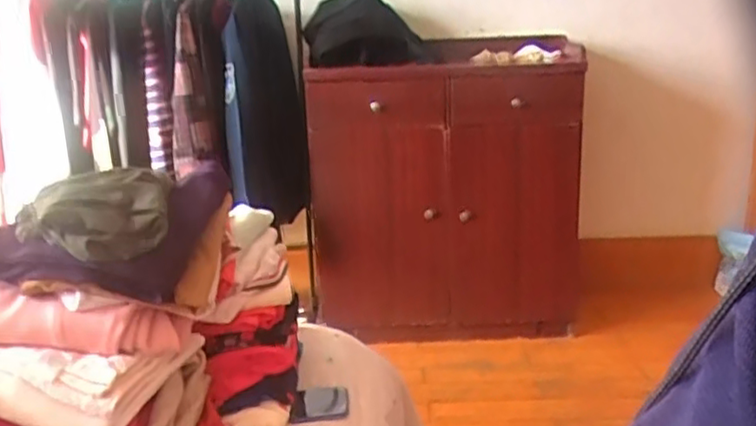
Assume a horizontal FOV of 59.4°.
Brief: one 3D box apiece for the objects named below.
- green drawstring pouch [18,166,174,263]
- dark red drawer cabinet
[{"bbox_3d":[-0.311,0.001,0.742,0.169,0.072,0.110,-9,17,-24],"label":"green drawstring pouch"},{"bbox_3d":[0.193,-0.041,1.856,0.692,0.809,0.347,0,16,6],"label":"dark red drawer cabinet"}]

